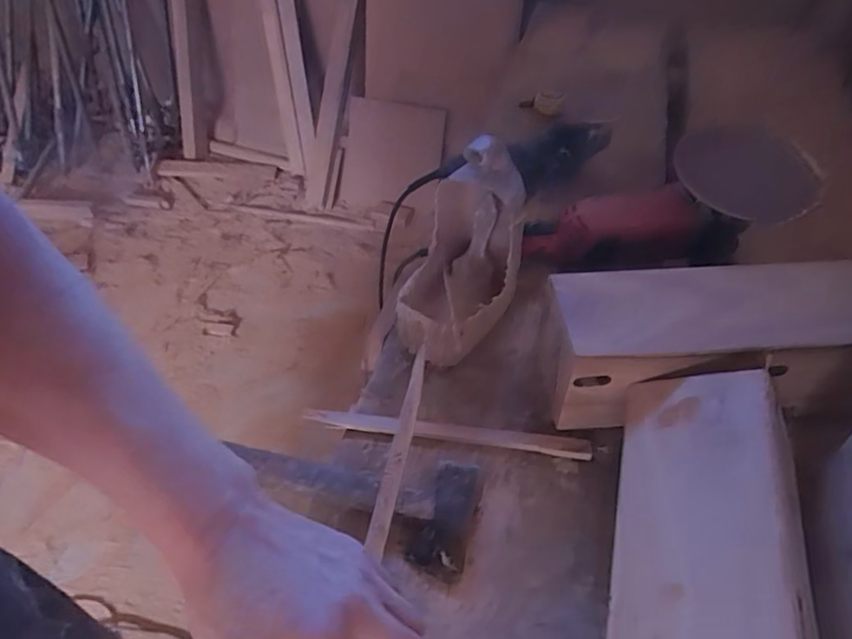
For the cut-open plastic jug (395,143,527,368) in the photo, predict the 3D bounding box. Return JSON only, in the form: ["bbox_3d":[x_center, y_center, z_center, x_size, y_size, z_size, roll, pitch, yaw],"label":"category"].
[{"bbox_3d":[0.040,-0.076,0.647,0.120,0.215,0.157,11,47,10],"label":"cut-open plastic jug"}]

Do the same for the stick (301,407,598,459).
[{"bbox_3d":[0.017,0.116,0.603,0.295,0.009,0.020,8,47,7],"label":"stick"}]

